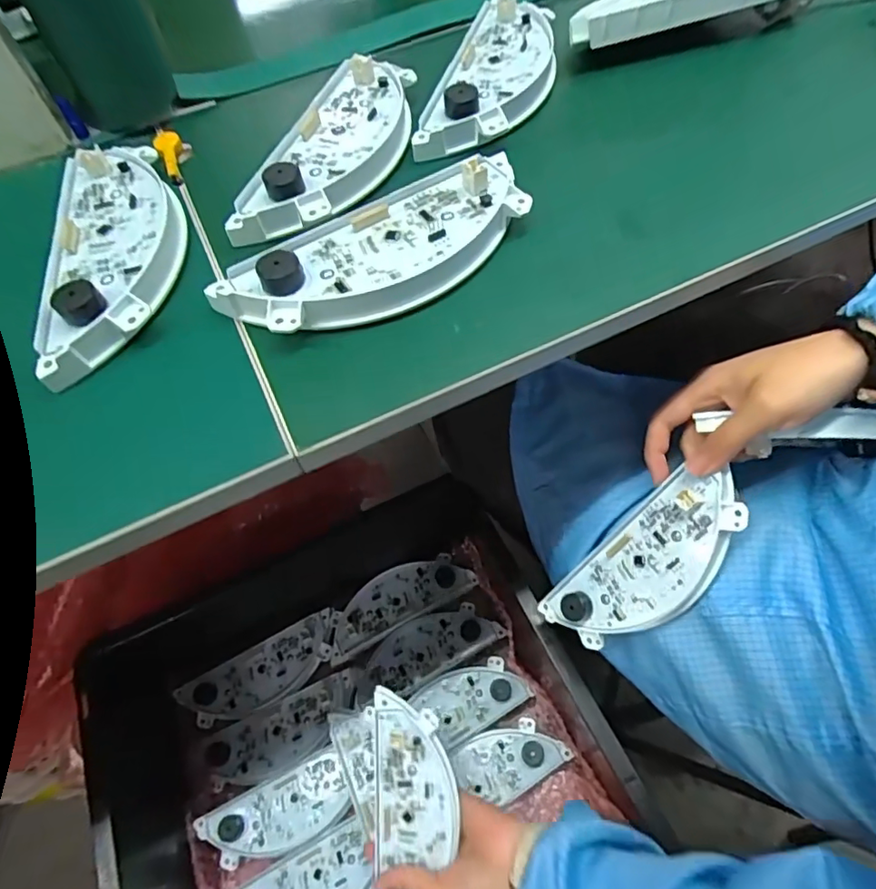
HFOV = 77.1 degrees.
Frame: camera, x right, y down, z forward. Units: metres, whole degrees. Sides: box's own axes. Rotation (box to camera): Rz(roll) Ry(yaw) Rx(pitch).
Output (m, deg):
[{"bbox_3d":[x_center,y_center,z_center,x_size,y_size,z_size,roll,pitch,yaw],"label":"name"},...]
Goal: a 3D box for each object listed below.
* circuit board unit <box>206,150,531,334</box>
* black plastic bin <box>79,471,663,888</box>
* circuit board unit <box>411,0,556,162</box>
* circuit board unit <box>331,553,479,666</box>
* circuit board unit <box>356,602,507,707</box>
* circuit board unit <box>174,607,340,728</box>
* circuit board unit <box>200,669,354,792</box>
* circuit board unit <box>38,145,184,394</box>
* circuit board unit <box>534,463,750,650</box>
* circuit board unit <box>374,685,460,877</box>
[{"bbox_3d":[-0.024,-0.101,0.283,0.172,0.022,0.067,-30,61,-13],"label":"circuit board unit"},{"bbox_3d":[-0.036,0.392,0.435,0.414,0.135,0.622,-20,60,-7],"label":"black plastic bin"},{"bbox_3d":[0.041,-0.244,0.360,0.067,0.023,0.167,15,62,13],"label":"circuit board unit"},{"bbox_3d":[-0.047,0.172,0.618,0.172,0.013,0.063,-26,61,-11],"label":"circuit board unit"},{"bbox_3d":[-0.016,0.221,0.596,0.163,0.010,0.062,-27,61,-11],"label":"circuit board unit"},{"bbox_3d":[-0.186,0.247,0.595,0.179,0.011,0.063,-26,61,-11],"label":"circuit board unit"},{"bbox_3d":[-0.158,0.296,0.563,0.159,0.011,0.063,-22,60,-8],"label":"circuit board unit"},{"bbox_3d":[-0.175,-0.109,0.299,0.069,0.021,0.166,-14,59,-4],"label":"circuit board unit"},{"bbox_3d":[0.141,0.087,0.385,0.023,0.166,0.070,1,46,-47],"label":"circuit board unit"},{"bbox_3d":[-0.019,0.294,0.433,0.064,0.025,0.179,-2,73,3],"label":"circuit board unit"}]

